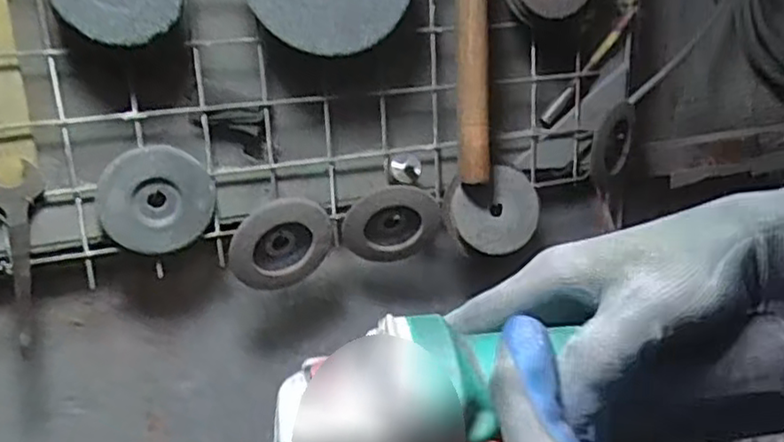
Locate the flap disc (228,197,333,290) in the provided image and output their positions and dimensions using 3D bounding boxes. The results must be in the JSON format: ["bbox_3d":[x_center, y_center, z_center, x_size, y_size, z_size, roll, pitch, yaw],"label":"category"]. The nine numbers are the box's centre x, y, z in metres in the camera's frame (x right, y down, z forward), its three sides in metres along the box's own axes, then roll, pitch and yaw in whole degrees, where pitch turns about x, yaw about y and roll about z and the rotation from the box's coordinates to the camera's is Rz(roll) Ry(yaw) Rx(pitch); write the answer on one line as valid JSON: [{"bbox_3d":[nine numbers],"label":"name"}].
[{"bbox_3d":[-0.097,0.020,0.627,0.094,0.092,0.012,0,32,-34],"label":"flap disc"}]

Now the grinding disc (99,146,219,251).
[{"bbox_3d":[-0.200,-0.018,0.592,0.092,0.089,0.008,-6,16,-18],"label":"grinding disc"}]

